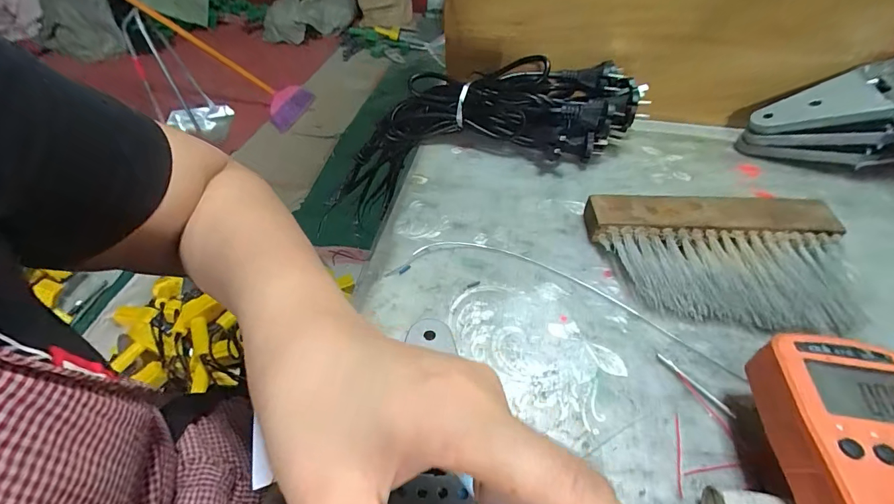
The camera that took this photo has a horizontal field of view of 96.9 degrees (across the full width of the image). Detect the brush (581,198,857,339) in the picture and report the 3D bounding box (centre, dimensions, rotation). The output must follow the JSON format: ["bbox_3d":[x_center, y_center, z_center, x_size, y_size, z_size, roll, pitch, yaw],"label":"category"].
[{"bbox_3d":[0.211,0.005,0.306,0.187,0.026,0.116,4,49,4],"label":"brush"}]

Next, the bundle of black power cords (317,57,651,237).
[{"bbox_3d":[0.020,-0.134,0.441,0.362,0.132,0.095,-12,44,24],"label":"bundle of black power cords"}]

